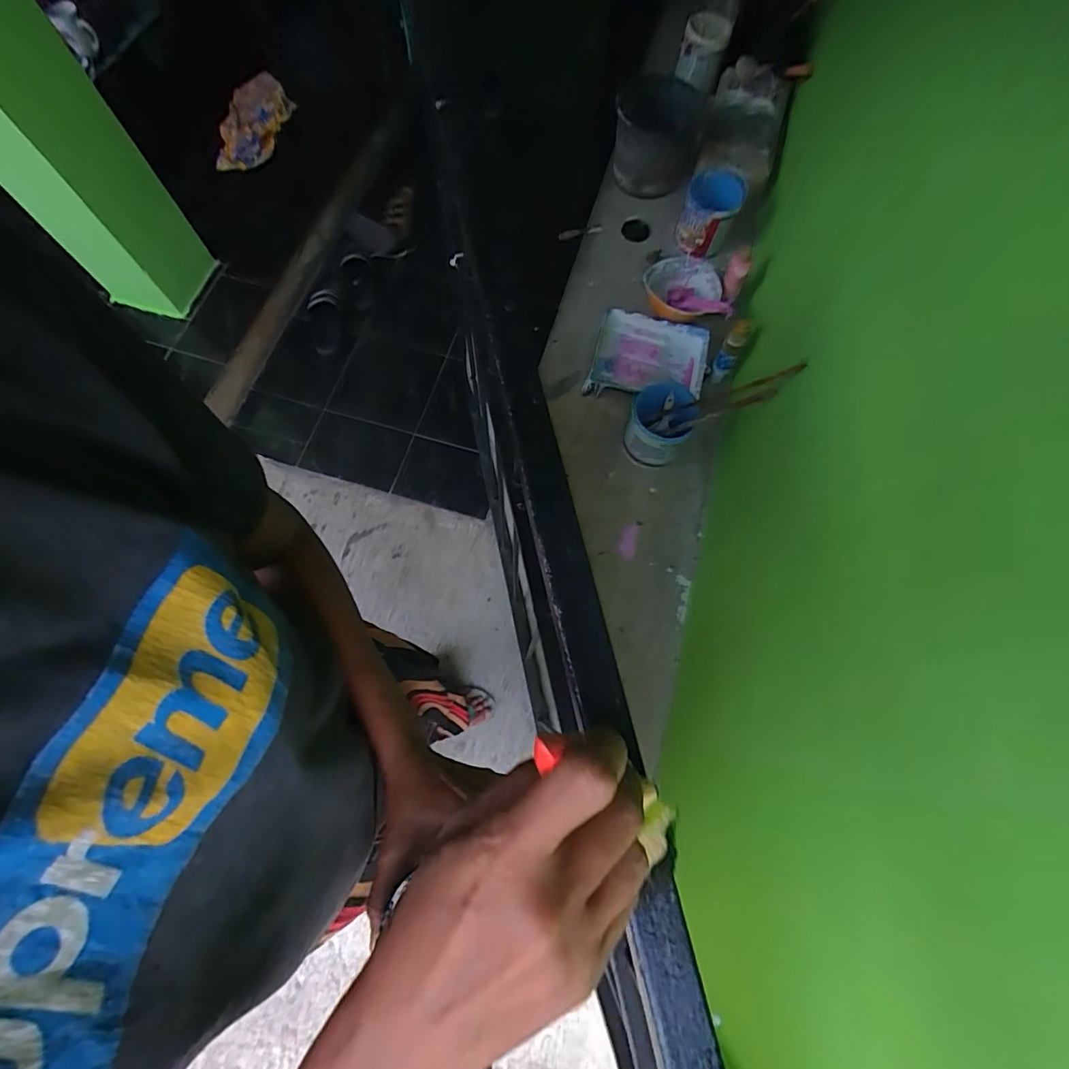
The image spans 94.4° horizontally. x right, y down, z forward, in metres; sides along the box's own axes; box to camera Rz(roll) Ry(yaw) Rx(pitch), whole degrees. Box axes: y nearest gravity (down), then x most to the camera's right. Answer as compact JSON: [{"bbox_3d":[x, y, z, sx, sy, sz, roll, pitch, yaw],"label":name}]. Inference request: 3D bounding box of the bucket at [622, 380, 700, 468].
[{"bbox_3d":[0.356,-0.321,1.426,0.169,0.157,0.208,17,68,3],"label":"bucket"}]

